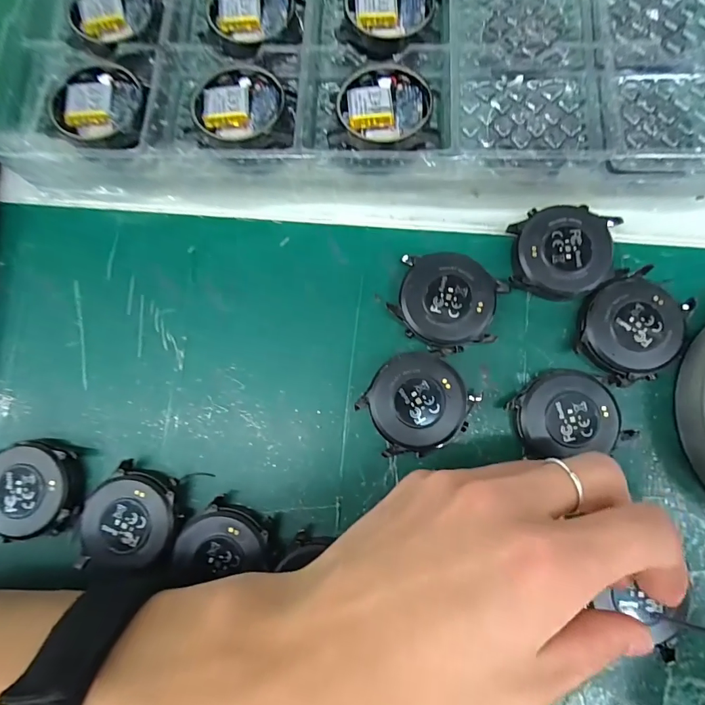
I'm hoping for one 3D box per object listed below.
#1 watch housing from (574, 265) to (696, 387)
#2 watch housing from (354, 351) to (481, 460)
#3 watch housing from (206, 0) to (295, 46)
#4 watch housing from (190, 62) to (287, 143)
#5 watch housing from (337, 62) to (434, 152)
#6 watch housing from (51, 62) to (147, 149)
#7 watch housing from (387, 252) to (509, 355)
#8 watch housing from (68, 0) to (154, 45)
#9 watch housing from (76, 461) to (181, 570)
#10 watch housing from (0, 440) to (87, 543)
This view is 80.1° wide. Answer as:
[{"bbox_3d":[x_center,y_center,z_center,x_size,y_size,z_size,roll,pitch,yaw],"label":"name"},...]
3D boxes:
[{"bbox_3d":[0.130,-0.012,0.196,0.049,0.009,0.044,-44,83,-4],"label":"watch housing"},{"bbox_3d":[0.030,0.024,0.197,0.047,0.011,0.044,-31,82,-2],"label":"watch housing"},{"bbox_3d":[-0.053,-0.177,0.218,0.040,0.006,0.039,0,82,2],"label":"watch housing"},{"bbox_3d":[-0.056,-0.121,0.206,0.042,0.010,0.042,0,82,2],"label":"watch housing"},{"bbox_3d":[0.015,-0.119,0.203,0.043,0.012,0.044,0,82,2],"label":"watch housing"},{"bbox_3d":[-0.123,-0.122,0.205,0.044,0.010,0.045,3,83,3],"label":"watch housing"},{"bbox_3d":[0.046,-0.024,0.203,0.048,0.011,0.047,11,83,4],"label":"watch housing"},{"bbox_3d":[-0.125,-0.179,0.216,0.041,0.006,0.043,0,82,2],"label":"watch housing"},{"bbox_3d":[-0.102,0.076,0.197,0.044,0.014,0.045,-1,82,2],"label":"watch housing"},{"bbox_3d":[-0.154,0.065,0.199,0.052,0.013,0.043,-9,82,1],"label":"watch housing"}]

